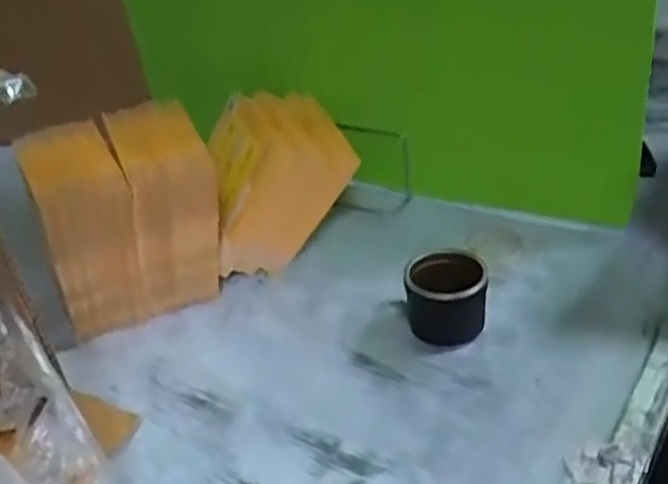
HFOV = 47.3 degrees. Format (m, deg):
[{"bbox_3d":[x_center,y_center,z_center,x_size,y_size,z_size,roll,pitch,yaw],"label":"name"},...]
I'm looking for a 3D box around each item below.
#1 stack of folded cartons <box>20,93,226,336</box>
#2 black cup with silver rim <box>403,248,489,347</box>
[{"bbox_3d":[-0.189,-0.030,0.700,0.142,0.169,0.153,-18,34,-16],"label":"stack of folded cartons"},{"bbox_3d":[0.093,0.048,0.627,0.063,0.063,0.053,-3,33,7],"label":"black cup with silver rim"}]

